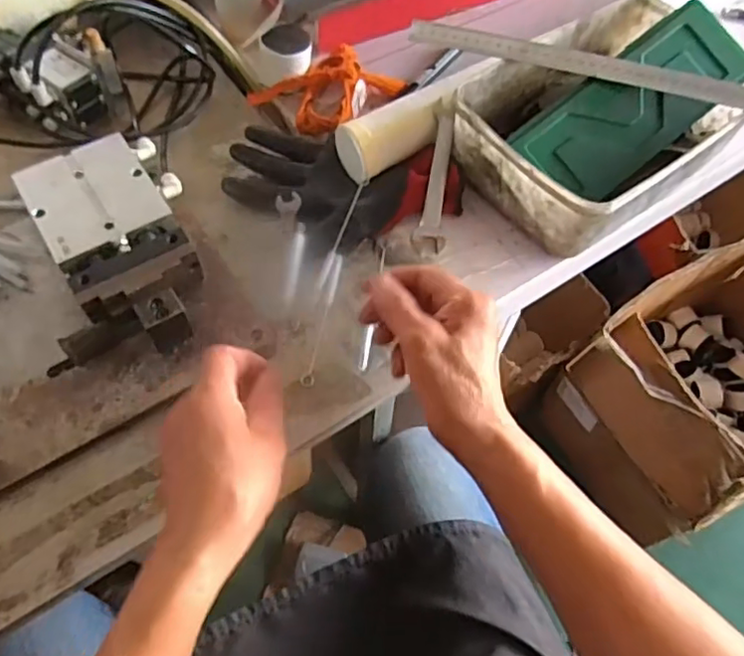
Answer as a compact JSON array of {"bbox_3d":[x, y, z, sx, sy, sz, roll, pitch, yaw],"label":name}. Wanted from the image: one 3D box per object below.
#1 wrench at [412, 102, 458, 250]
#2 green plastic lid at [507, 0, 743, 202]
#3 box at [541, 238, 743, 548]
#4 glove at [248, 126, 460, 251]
[{"bbox_3d":[0.057,-0.133,0.530,0.026,0.013,0.137,8,80,2],"label":"wrench"},{"bbox_3d":[0.228,-0.192,0.527,0.217,0.012,0.087,-38,93,-8],"label":"green plastic lid"},{"bbox_3d":[0.569,0.087,1.009,0.438,0.273,0.317,-26,64,-16],"label":"box"},{"bbox_3d":[-0.029,-0.121,0.543,0.207,0.038,0.108,20,61,9],"label":"glove"}]

